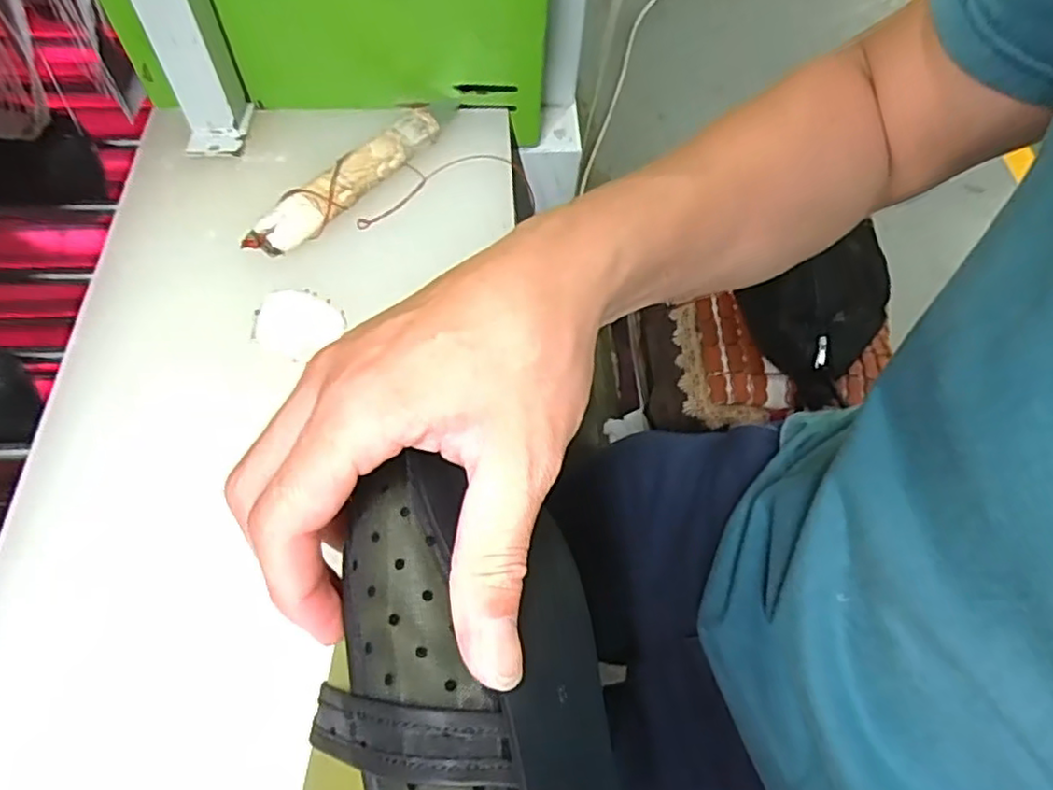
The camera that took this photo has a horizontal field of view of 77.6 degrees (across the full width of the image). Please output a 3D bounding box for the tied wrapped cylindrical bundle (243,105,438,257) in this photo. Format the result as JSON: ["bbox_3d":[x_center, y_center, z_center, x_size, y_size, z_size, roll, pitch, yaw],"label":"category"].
[{"bbox_3d":[-0.108,-0.131,0.401,0.027,0.017,0.143,34,64,15],"label":"tied wrapped cylindrical bundle"}]

